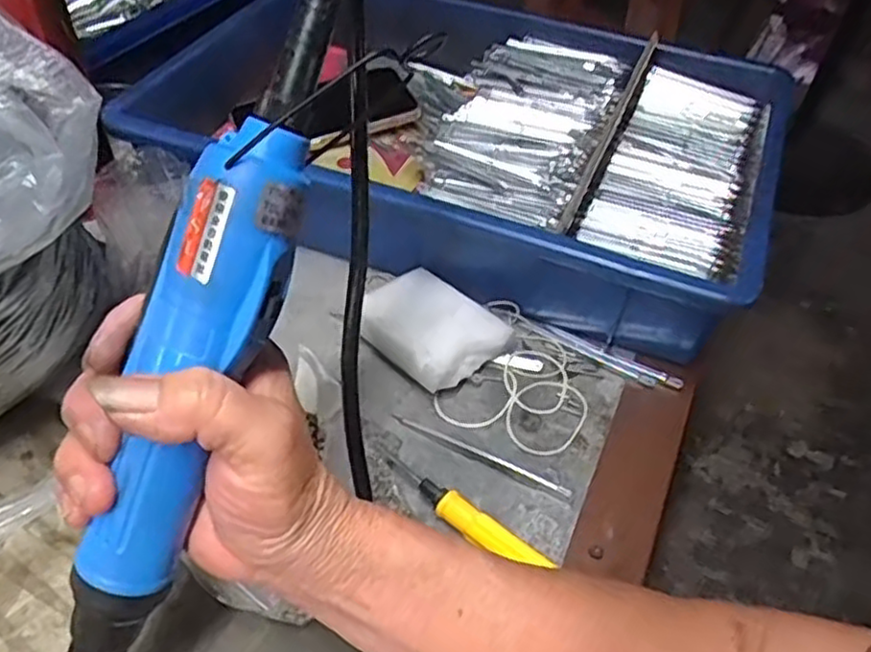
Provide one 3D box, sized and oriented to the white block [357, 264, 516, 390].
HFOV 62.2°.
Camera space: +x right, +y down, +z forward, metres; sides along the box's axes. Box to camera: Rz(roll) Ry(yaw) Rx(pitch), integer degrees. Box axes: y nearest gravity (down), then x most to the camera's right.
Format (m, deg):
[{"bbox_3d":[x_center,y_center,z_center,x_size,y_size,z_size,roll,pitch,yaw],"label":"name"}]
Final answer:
[{"bbox_3d":[-0.002,0.003,0.445,0.061,0.035,0.077,-33,55,-30],"label":"white block"}]

